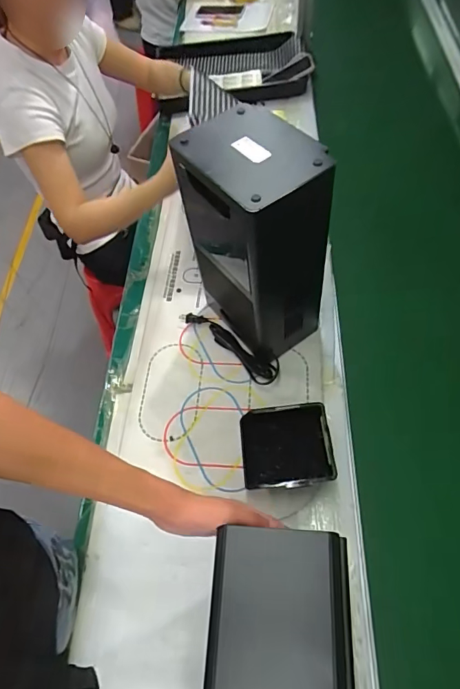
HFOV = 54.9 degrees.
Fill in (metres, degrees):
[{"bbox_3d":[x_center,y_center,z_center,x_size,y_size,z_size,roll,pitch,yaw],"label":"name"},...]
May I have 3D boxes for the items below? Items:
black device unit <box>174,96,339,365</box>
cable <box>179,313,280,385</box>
[{"bbox_3d":[0.040,-0.152,0.715,0.175,0.375,0.206,-37,62,-18],"label":"black device unit"},{"bbox_3d":[-0.003,0.001,0.830,0.227,0.022,0.050,37,67,24],"label":"cable"}]

